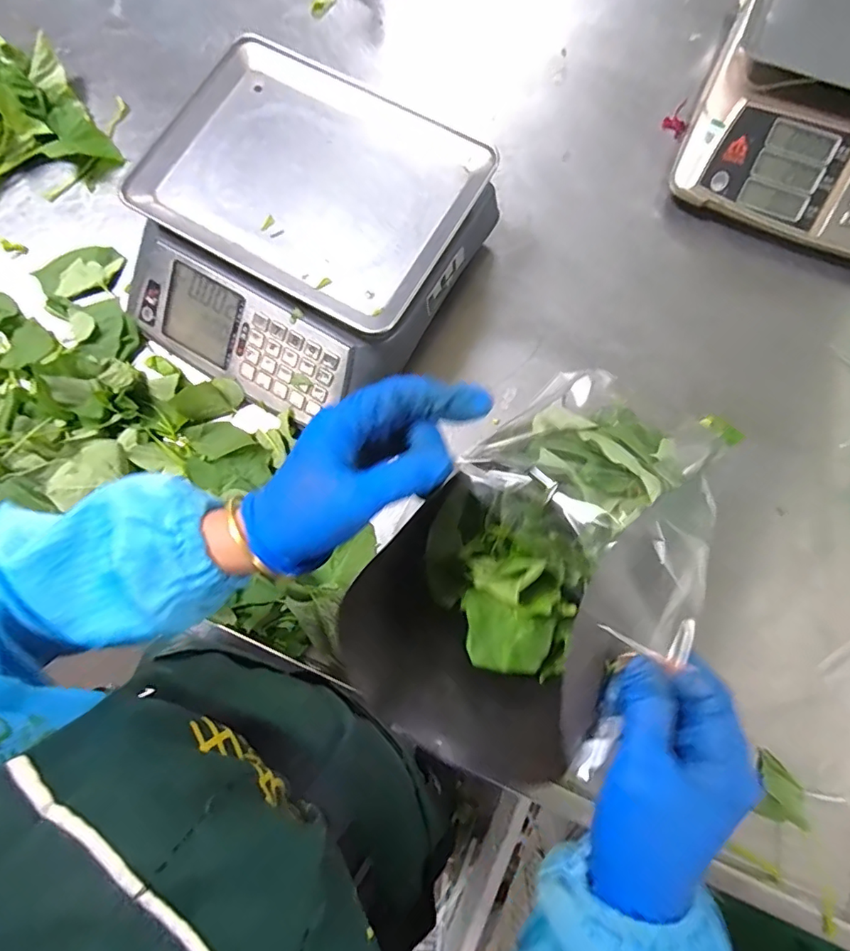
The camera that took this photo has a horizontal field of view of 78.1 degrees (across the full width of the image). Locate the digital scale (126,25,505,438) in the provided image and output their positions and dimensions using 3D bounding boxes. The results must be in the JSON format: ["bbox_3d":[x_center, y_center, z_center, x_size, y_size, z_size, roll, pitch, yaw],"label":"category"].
[{"bbox_3d":[-0.143,-0.259,0.584,0.340,0.115,0.329,30,82,6],"label":"digital scale"}]

